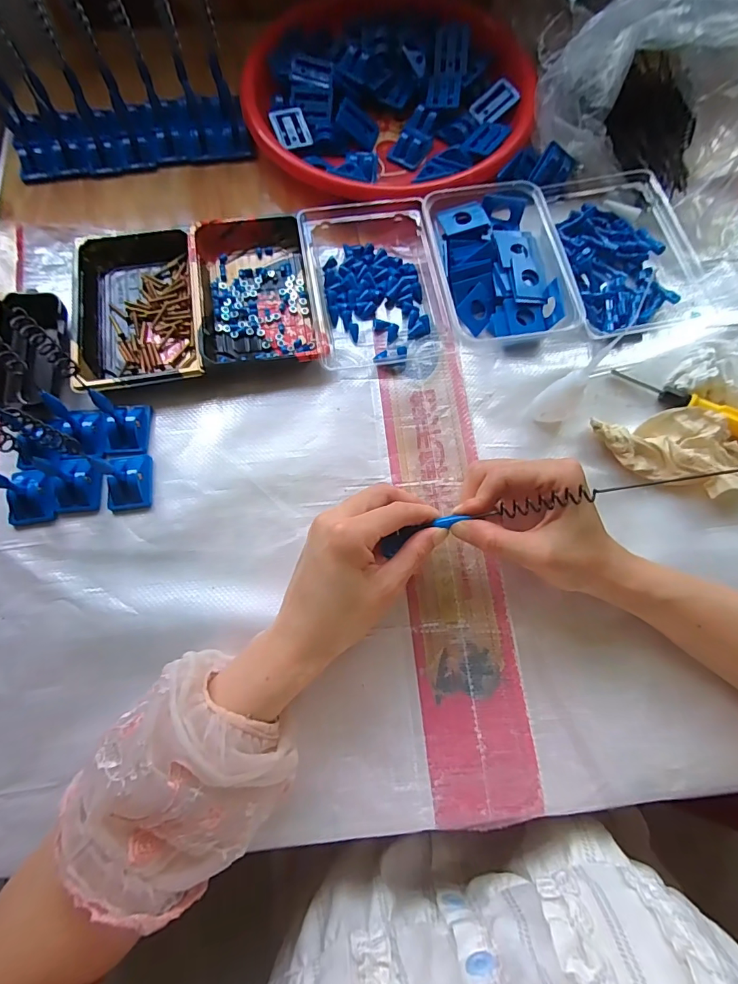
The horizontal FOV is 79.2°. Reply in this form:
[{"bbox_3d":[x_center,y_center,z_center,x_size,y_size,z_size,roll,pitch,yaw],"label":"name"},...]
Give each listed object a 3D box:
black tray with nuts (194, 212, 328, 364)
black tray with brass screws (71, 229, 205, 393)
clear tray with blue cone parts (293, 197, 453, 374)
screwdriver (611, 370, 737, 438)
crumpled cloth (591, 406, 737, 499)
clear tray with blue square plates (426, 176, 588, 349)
[{"bbox_3d":[-0.103,-0.187,0.410,0.103,0.019,0.164,-9,73,-3],"label":"black tray with nuts"},{"bbox_3d":[-0.207,-0.166,0.401,0.106,0.025,0.163,-10,73,-4],"label":"black tray with brass screws"},{"bbox_3d":[0.003,-0.201,0.417,0.118,0.033,0.172,-10,73,-3],"label":"clear tray with blue cone parts"},{"bbox_3d":[0.279,-0.075,0.377,0.138,0.017,0.022,25,74,7],"label":"screwdriver"},{"bbox_3d":[0.255,-0.032,0.364,0.130,0.024,0.074,-7,73,-3],"label":"crumpled cloth"},{"bbox_3d":[0.116,-0.212,0.409,0.111,0.031,0.159,-9,73,-3],"label":"clear tray with blue square plates"}]

